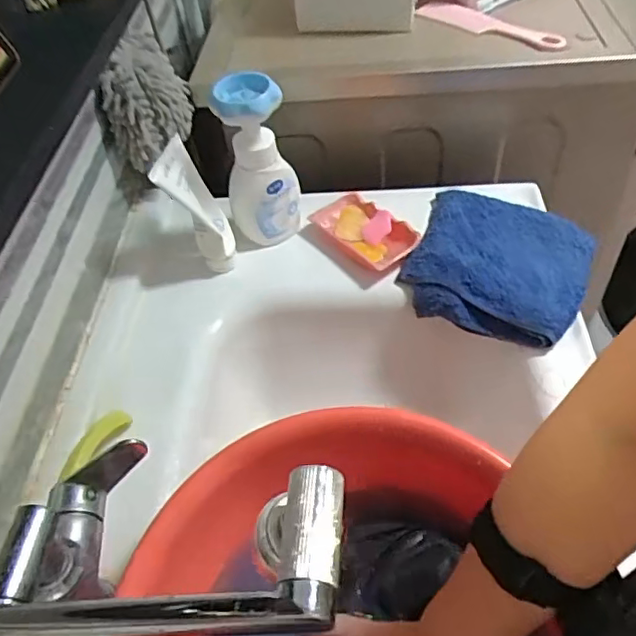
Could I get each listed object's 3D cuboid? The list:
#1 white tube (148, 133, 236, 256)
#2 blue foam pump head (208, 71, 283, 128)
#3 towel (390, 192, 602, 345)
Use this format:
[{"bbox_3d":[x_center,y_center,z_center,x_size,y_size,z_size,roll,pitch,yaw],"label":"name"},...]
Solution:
[{"bbox_3d":[-0.126,-0.127,0.631,0.026,0.131,0.050,-20,46,18],"label":"white tube"},{"bbox_3d":[-0.073,-0.222,0.590,0.069,0.035,0.058,-11,48,-3],"label":"blue foam pump head"},{"bbox_3d":[0.197,-0.064,0.650,0.185,0.034,0.180,18,53,21],"label":"towel"}]

